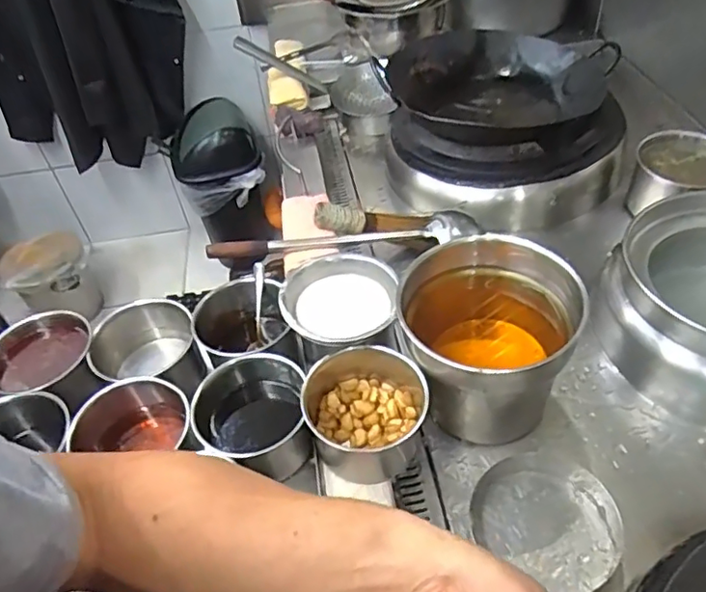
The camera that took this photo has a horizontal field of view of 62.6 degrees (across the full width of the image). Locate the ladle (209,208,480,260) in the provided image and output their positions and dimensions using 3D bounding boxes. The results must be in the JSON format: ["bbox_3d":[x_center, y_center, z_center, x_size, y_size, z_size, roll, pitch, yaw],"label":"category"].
[{"bbox_3d":[-0.014,-0.107,1.041,0.483,0.053,0.069,-10,46,-3],"label":"ladle"}]

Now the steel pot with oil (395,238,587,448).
[{"bbox_3d":[0.185,0.072,0.820,0.223,0.238,0.215,-3,46,3],"label":"steel pot with oil"}]

